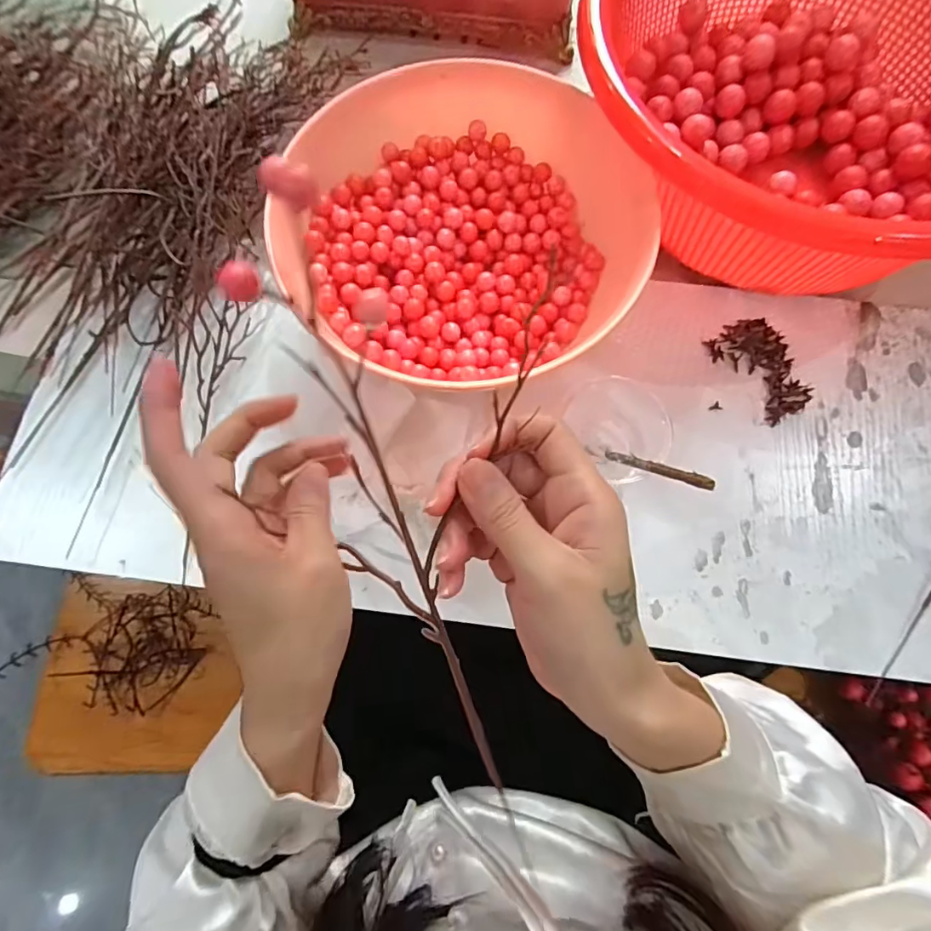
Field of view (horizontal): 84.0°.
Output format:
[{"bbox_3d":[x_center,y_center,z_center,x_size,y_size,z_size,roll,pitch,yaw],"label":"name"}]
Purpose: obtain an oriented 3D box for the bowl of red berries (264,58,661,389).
[{"bbox_3d":[0.004,-0.163,0.363,0.228,0.106,0.224,0,73,1],"label":"bowl of red berries"}]

